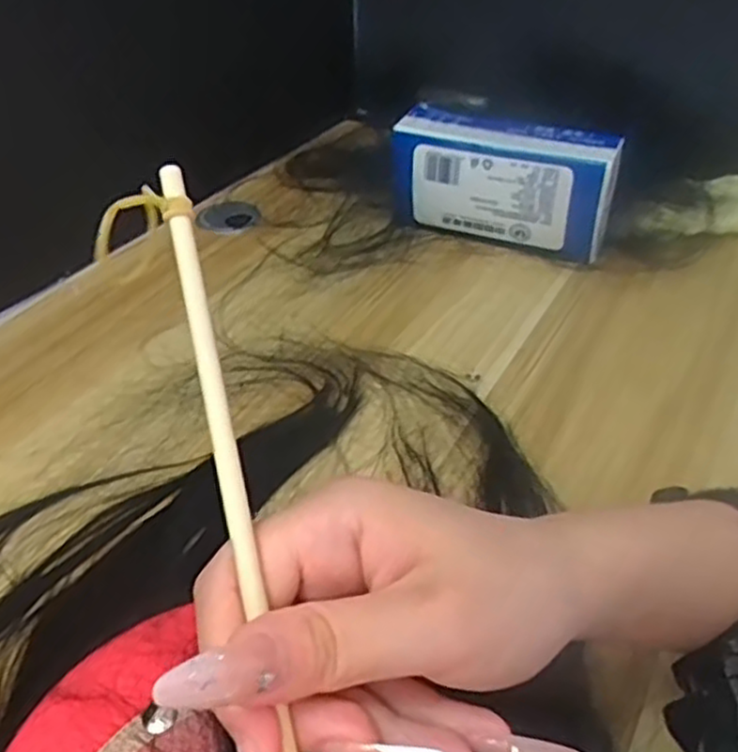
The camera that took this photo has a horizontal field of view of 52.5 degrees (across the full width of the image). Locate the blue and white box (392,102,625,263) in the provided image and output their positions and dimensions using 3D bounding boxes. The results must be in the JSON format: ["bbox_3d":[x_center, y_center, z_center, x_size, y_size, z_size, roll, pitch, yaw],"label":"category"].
[{"bbox_3d":[0.107,-0.159,0.615,0.184,0.090,0.054,16,42,20],"label":"blue and white box"}]

